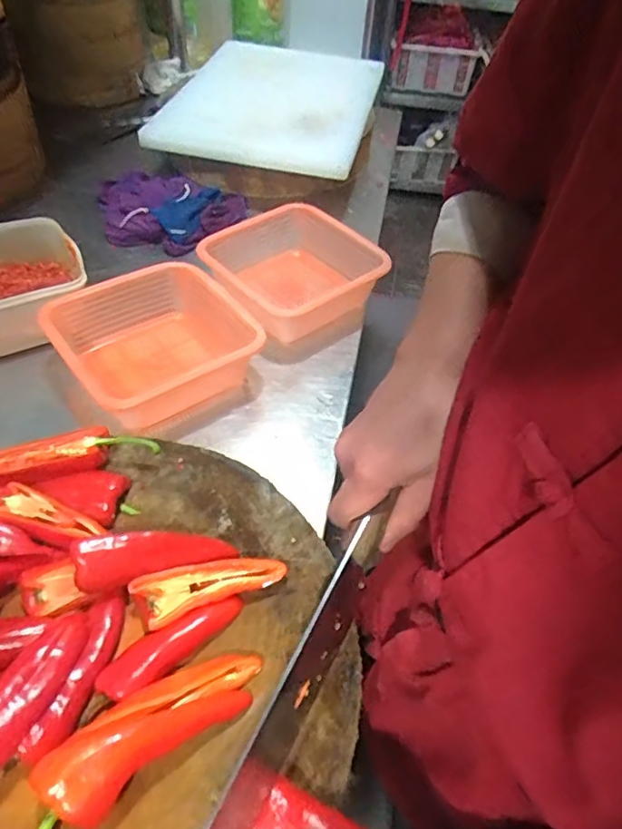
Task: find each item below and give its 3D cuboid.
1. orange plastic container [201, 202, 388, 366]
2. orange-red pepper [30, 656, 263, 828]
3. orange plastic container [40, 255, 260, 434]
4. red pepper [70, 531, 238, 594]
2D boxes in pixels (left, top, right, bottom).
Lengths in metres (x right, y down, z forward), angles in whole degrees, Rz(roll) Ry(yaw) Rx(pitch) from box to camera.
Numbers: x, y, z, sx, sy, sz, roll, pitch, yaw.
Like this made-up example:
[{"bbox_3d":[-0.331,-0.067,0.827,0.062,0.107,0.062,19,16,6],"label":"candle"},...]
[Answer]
[{"bbox_3d":[-0.024,-0.200,0.807,0.237,0.073,0.202,-29,58,-26],"label":"orange plastic container"},{"bbox_3d":[-0.111,0.212,0.382,0.175,0.049,0.054,-30,59,-27],"label":"orange-red pepper"},{"bbox_3d":[-0.181,-0.088,0.698,0.214,0.074,0.201,-29,58,-26],"label":"orange plastic container"},{"bbox_3d":[-0.126,0.109,0.464,0.122,0.034,0.037,-12,52,-15],"label":"red pepper"}]

